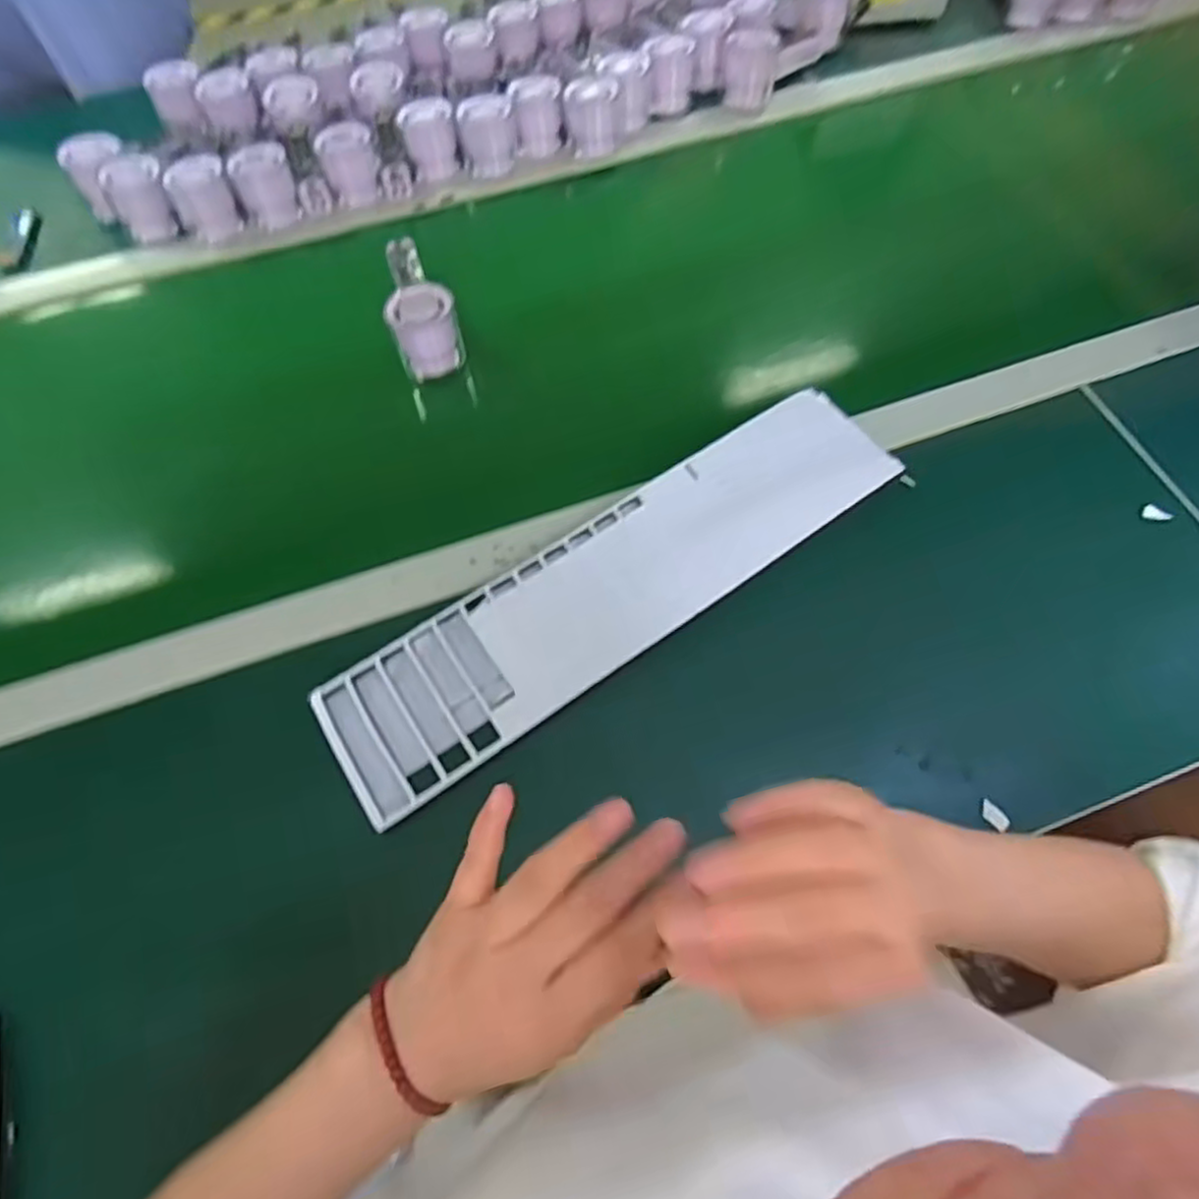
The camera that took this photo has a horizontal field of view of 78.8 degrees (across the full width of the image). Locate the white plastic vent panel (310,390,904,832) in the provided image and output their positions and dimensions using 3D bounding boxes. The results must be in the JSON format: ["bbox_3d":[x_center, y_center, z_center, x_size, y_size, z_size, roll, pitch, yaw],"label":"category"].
[{"bbox_3d":[0.018,-0.016,0.541,0.459,0.006,0.109,-33,69,-14],"label":"white plastic vent panel"}]

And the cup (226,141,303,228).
[{"bbox_3d":[-0.331,-0.414,0.729,0.052,0.057,0.048,-19,66,-8],"label":"cup"}]

